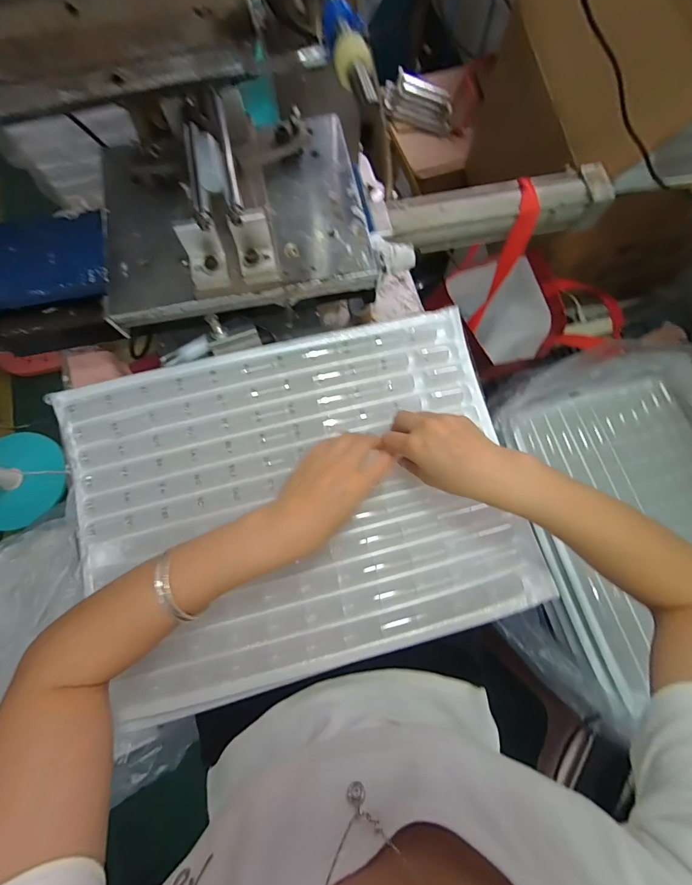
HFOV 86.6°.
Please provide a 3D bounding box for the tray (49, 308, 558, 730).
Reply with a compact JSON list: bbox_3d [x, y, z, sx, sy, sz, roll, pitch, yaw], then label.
[{"bbox_3d":[-0.049,0.059,0.392,0.454,0.023,0.343,-13,79,-4],"label":"tray"}]

